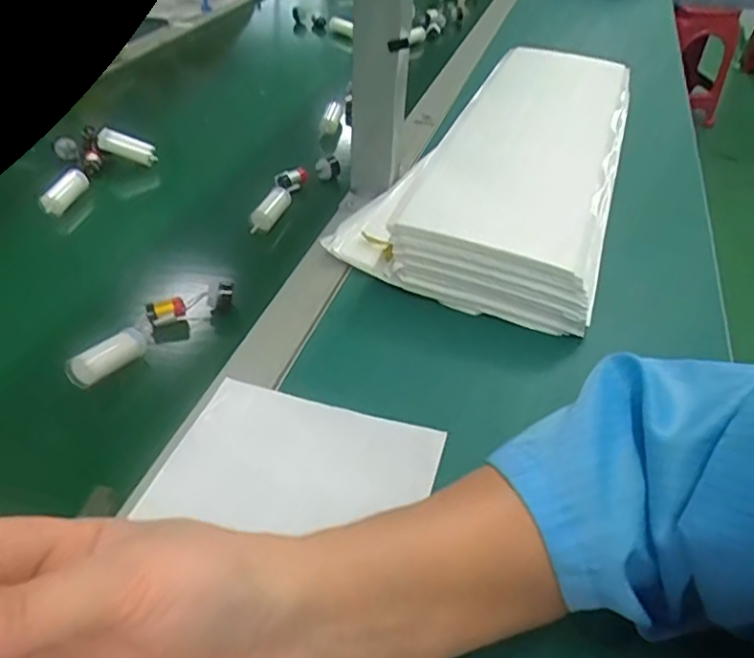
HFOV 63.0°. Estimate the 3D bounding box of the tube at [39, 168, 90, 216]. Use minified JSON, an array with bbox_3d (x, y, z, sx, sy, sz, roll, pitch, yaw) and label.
[{"bbox_3d":[-0.284,-0.126,0.561,0.022,0.018,0.048,19,60,16],"label":"tube"}]

